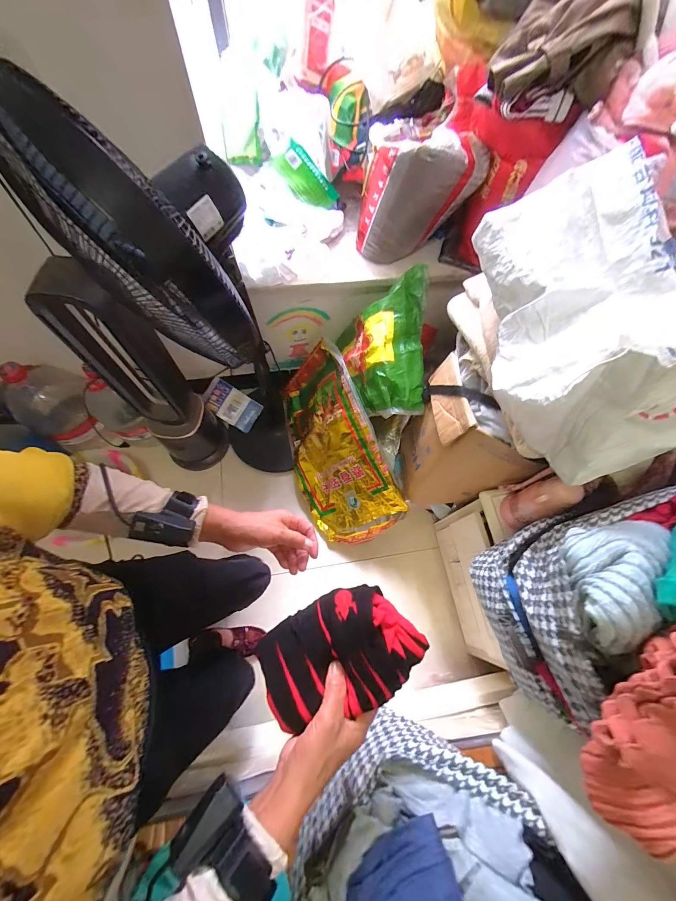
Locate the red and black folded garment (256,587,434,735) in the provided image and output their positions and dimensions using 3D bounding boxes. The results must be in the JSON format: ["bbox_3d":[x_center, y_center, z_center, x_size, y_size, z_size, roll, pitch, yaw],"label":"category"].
[{"bbox_3d":[0.001,0.261,0.427,0.206,0.064,0.136,-35,68,9],"label":"red and black folded garment"}]

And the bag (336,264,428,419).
[{"bbox_3d":[0.164,-0.281,1.006,0.239,0.229,0.375,-11,70,-7],"label":"bag"}]

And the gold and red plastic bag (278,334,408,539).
[{"bbox_3d":[-0.015,-0.016,1.208,0.103,0.398,0.677,-11,75,-45],"label":"gold and red plastic bag"}]

